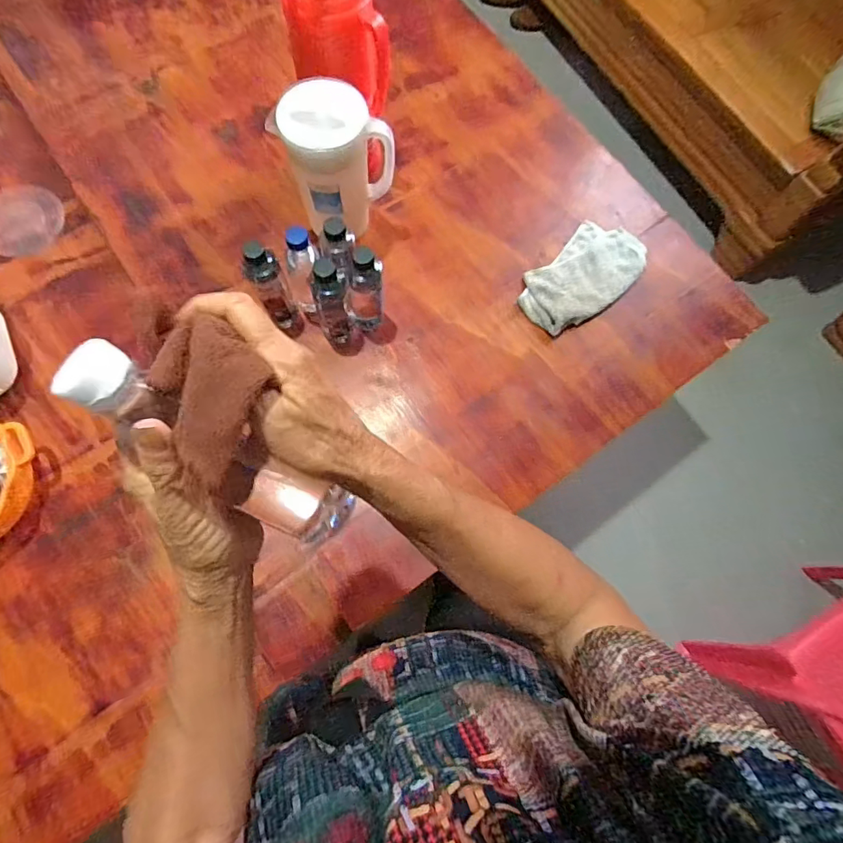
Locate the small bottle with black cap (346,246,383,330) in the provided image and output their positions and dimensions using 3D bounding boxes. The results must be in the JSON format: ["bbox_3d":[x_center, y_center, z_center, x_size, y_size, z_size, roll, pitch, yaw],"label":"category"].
[{"bbox_3d":[-0.088,-0.195,0.759,0.060,0.162,0.048,-12,75,-5],"label":"small bottle with black cap"}]

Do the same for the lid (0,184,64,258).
[{"bbox_3d":[-0.727,-0.367,0.899,0.139,0.008,0.143,1,74,-2],"label":"lid"}]

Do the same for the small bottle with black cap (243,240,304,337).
[{"bbox_3d":[-0.231,-0.205,0.768,0.049,0.180,0.059,-23,76,-8],"label":"small bottle with black cap"}]

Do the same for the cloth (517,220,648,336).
[{"bbox_3d":[0.288,-0.259,0.885,0.249,0.034,0.142,-43,80,-12],"label":"cloth"}]

